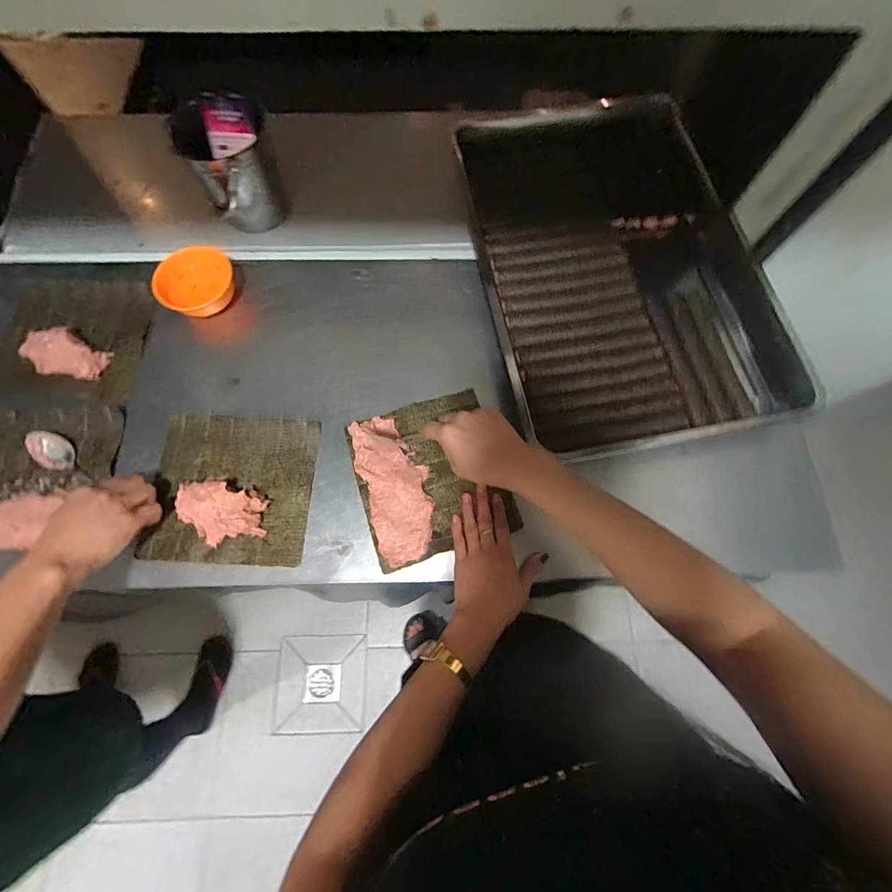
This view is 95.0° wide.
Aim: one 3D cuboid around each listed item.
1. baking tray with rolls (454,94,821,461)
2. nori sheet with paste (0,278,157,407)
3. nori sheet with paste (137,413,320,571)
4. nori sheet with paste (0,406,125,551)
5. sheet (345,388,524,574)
[{"bbox_3d":[0.246,-0.280,0.599,0.393,0.074,0.576,-8,73,-2],"label":"baking tray with rolls"},{"bbox_3d":[-0.533,-0.159,0.583,0.202,0.022,0.199,4,73,2],"label":"nori sheet with paste"},{"bbox_3d":[-0.272,0.049,0.513,0.198,0.040,0.185,3,73,1],"label":"nori sheet with paste"},{"bbox_3d":[-0.532,0.036,0.524,0.196,0.015,0.187,-3,73,0],"label":"nori sheet with paste"},{"bbox_3d":[-0.022,0.036,0.529,0.180,0.014,0.197,-19,74,-5],"label":"sheet"}]

